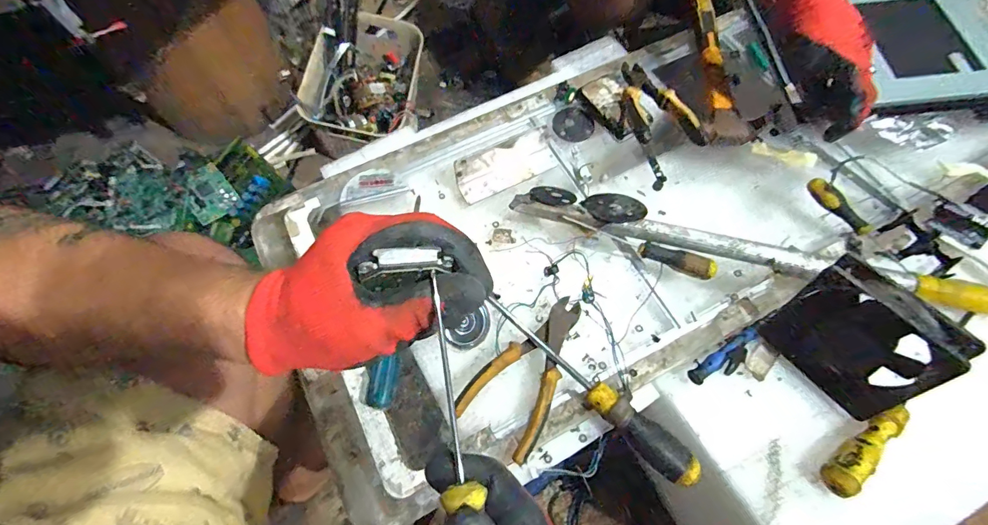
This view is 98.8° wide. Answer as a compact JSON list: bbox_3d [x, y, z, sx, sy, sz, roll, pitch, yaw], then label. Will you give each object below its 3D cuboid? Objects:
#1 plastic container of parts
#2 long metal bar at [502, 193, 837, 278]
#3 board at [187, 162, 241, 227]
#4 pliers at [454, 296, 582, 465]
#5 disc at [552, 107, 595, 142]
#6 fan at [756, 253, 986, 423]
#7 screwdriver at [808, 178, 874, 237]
[{"bbox_3d":[-0.261,-0.376,0.864,0.204,0.106,0.292,-1,67,1],"label":"plastic container of parts"},{"bbox_3d":[0.192,-0.028,0.489,0.343,0.035,0.028,11,68,6],"label":"long metal bar"},{"bbox_3d":[-0.538,-0.128,0.799,0.080,0.015,0.087,-38,110,-17],"label":"board"},{"bbox_3d":[0.037,0.105,0.439,0.081,0.029,0.167,30,71,13],"label":"pliers"},{"bbox_3d":[0.105,-0.185,0.575,0.048,0.008,0.056,-32,70,-12],"label":"disc"},{"bbox_3d":[0.346,0.076,0.406,0.035,0.120,0.122,-23,57,-31],"label":"fan"},{"bbox_3d":[0.412,-0.067,0.507,0.025,0.022,0.083,-33,70,-12],"label":"screwdriver"}]

